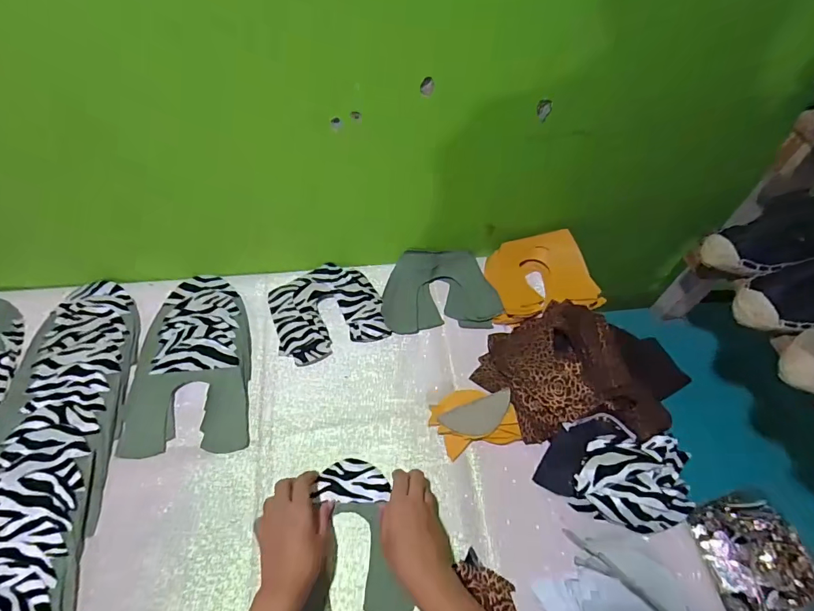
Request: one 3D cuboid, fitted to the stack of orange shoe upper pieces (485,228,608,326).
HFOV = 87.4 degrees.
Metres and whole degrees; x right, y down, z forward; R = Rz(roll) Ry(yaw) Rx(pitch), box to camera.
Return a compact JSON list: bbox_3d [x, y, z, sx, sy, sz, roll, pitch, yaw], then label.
[{"bbox_3d":[0.209,-0.045,0.683,0.153,0.034,0.137,-17,66,9],"label":"stack of orange shoe upper pieces"}]

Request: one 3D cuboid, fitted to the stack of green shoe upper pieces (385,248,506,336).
[{"bbox_3d":[0.051,-0.026,0.682,0.175,0.028,0.139,-1,55,-6],"label":"stack of green shoe upper pieces"}]

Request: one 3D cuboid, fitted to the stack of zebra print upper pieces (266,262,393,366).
[{"bbox_3d":[-0.124,0.005,0.657,0.158,0.022,0.152,-17,58,-16],"label":"stack of zebra print upper pieces"}]

